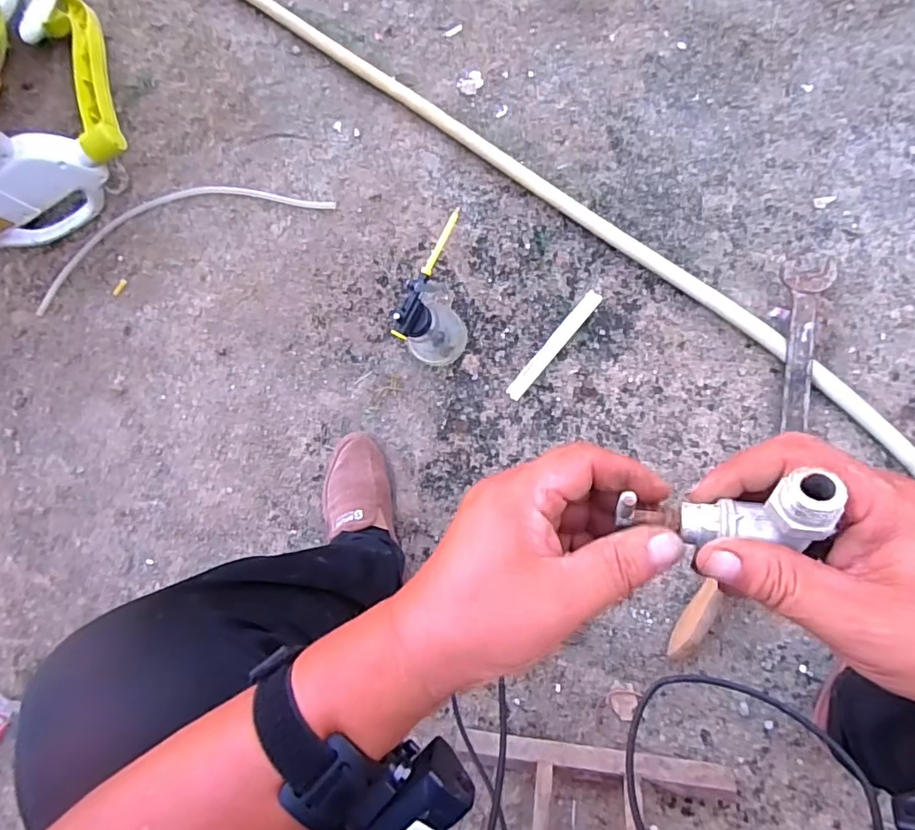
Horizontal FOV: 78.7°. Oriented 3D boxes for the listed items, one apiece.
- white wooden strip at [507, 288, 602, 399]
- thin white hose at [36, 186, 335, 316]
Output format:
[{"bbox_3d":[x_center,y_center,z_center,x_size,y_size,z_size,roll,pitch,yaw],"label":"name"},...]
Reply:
[{"bbox_3d":[0.127,-0.092,0.742,0.023,0.006,0.173,41,96,13],"label":"white wooden strip"},{"bbox_3d":[-0.453,-0.300,0.895,0.564,0.011,0.119,-18,81,4],"label":"thin white hose"}]

